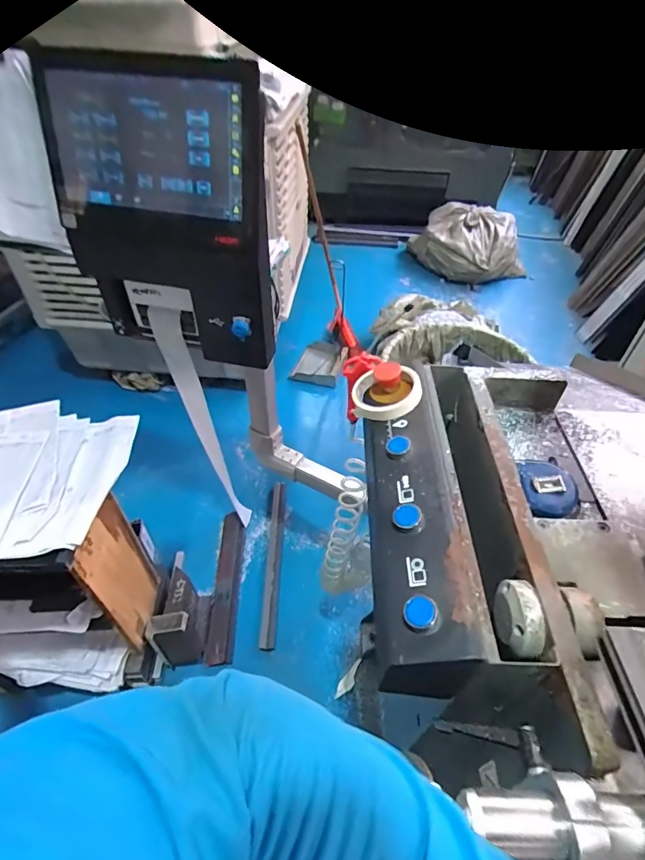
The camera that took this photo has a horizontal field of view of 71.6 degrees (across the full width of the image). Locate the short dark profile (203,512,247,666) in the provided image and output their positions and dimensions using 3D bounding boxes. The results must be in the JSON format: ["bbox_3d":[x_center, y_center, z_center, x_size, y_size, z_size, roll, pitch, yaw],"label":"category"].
[{"bbox_3d":[-0.310,0.498,1.475,0.084,0.034,0.507,0,46,-3],"label":"short dark profile"}]

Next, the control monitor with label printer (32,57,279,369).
[{"bbox_3d":[-0.281,-0.360,0.811,0.388,0.468,0.084,16,47,13],"label":"control monitor with label printer"}]

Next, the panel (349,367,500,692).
[{"bbox_3d":[0.104,0.070,0.514,0.119,0.076,0.401,1,46,-2],"label":"panel"}]

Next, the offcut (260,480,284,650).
[{"bbox_3d":[-0.168,0.435,1.534,0.048,0.016,0.606,2,46,-1],"label":"offcut"}]

